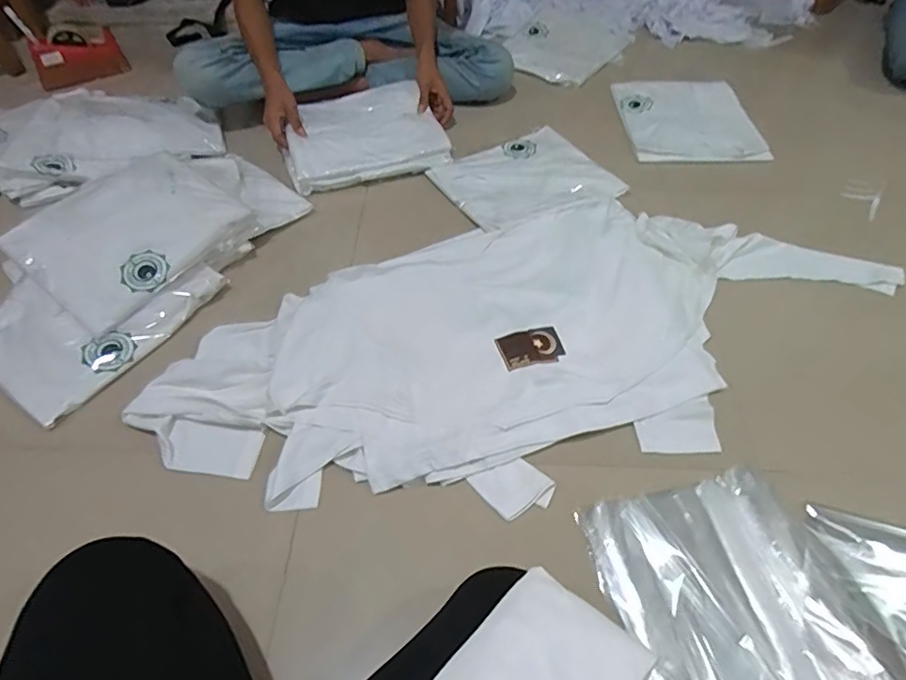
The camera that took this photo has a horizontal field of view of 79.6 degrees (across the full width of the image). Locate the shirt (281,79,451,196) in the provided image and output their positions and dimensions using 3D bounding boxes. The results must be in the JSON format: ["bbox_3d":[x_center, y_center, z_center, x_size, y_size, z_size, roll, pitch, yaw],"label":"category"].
[{"bbox_3d":[-0.193,-0.446,1.158,0.321,0.035,0.285,-14,54,-10],"label":"shirt"}]

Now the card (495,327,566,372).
[{"bbox_3d":[0.115,0.012,0.803,0.094,0.004,0.062,-11,56,-10],"label":"card"}]

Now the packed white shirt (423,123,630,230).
[{"bbox_3d":[0.144,-0.323,1.070,0.297,0.019,0.266,-26,56,-18],"label":"packed white shirt"}]

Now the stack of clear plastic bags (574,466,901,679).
[{"bbox_3d":[0.328,0.350,0.562,0.255,0.023,0.418,-11,53,-7],"label":"stack of clear plastic bags"}]

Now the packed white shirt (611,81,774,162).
[{"bbox_3d":[0.525,-0.504,1.221,0.288,0.024,0.327,0,53,1],"label":"packed white shirt"}]

